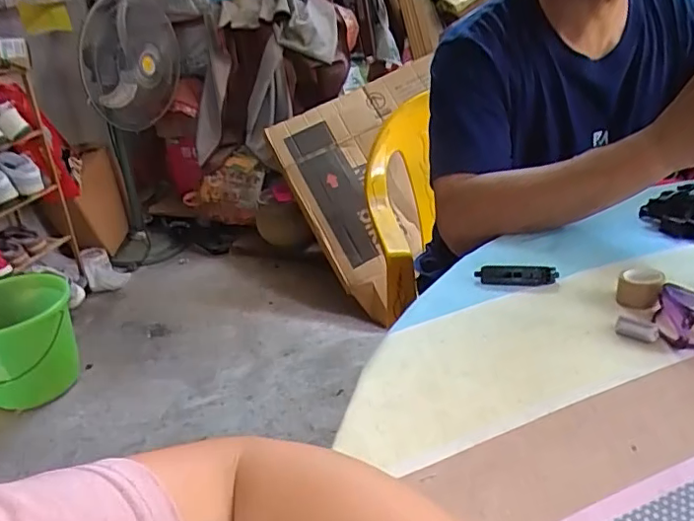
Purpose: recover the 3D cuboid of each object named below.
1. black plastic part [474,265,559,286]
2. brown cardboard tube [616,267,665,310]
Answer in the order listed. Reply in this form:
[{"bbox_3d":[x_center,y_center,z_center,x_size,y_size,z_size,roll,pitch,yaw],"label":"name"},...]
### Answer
[{"bbox_3d":[0.162,0.013,0.530,0.072,0.015,0.013,3,29,11],"label":"black plastic part"},{"bbox_3d":[0.253,0.024,0.480,0.033,0.029,0.033,12,32,26],"label":"brown cardboard tube"}]

